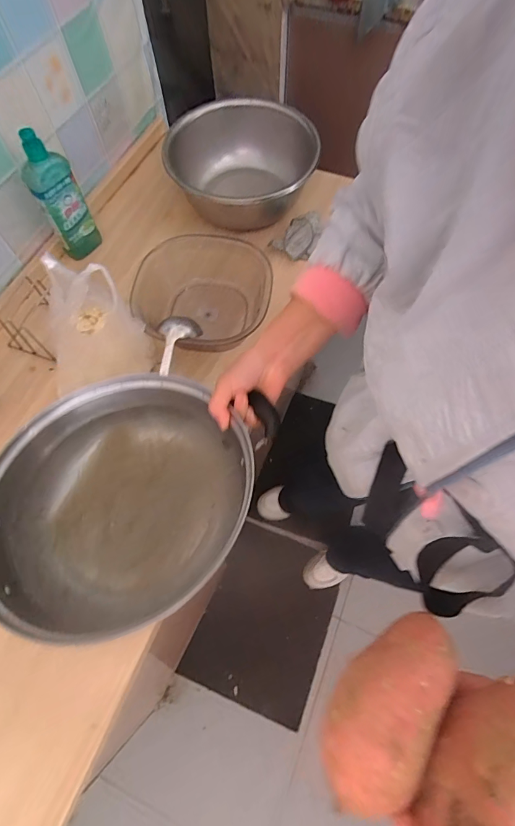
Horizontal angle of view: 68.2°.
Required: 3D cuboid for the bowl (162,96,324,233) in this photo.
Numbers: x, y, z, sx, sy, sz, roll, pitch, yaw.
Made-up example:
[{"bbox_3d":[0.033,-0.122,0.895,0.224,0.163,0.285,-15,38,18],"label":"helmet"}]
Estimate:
[{"bbox_3d":[-0.031,-0.476,0.738,0.268,0.114,0.271,0,66,1],"label":"bowl"}]

